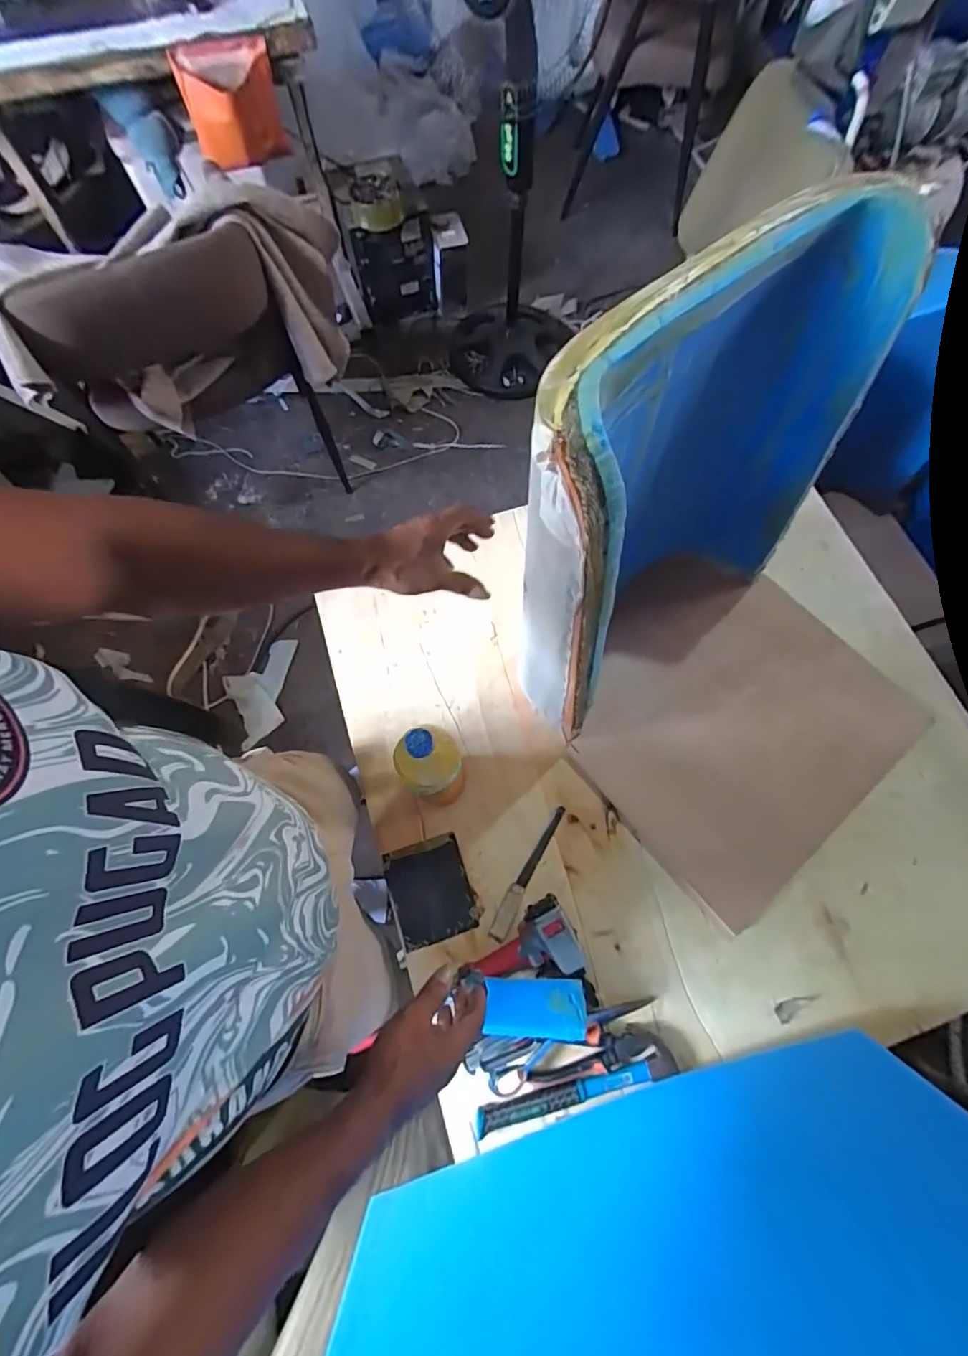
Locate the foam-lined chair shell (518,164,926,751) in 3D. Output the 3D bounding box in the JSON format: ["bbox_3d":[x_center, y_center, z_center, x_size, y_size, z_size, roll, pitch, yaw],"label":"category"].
[{"bbox_3d":[0.225,-0.192,0.607,0.430,0.482,0.177,-41,76,-13],"label":"foam-lined chair shell"}]

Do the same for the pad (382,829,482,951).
[{"bbox_3d":[-0.077,0.312,0.742,0.115,0.014,0.136,-17,72,-6],"label":"pad"}]

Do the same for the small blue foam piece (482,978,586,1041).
[{"bbox_3d":[0.067,0.427,0.654,0.122,0.010,0.065,-5,53,8],"label":"small blue foam piece"}]

